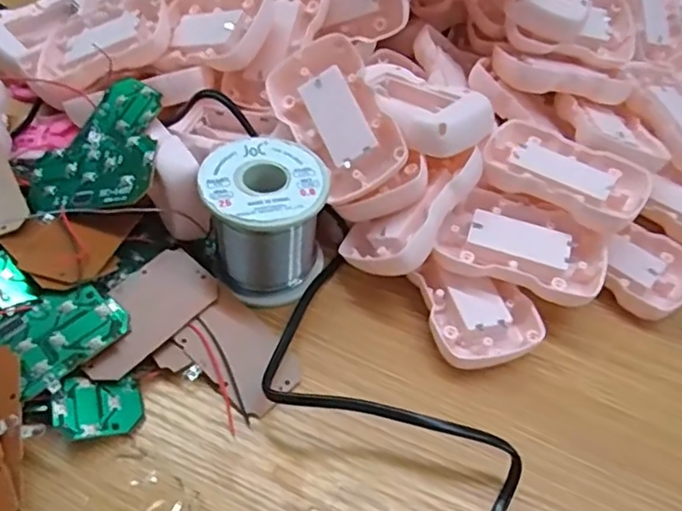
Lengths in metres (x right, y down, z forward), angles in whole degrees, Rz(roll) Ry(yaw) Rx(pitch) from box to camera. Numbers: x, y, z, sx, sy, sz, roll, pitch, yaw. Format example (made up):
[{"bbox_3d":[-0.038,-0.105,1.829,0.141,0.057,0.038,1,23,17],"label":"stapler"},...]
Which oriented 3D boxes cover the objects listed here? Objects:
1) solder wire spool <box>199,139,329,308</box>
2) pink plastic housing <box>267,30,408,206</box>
[{"bbox_3d":[-0.038,-0.018,0.319,0.058,0.063,0.060,-11,52,-14],"label":"solder wire spool"},{"bbox_3d":[-0.002,-0.074,0.337,0.053,0.019,0.089,-30,75,15],"label":"pink plastic housing"}]

